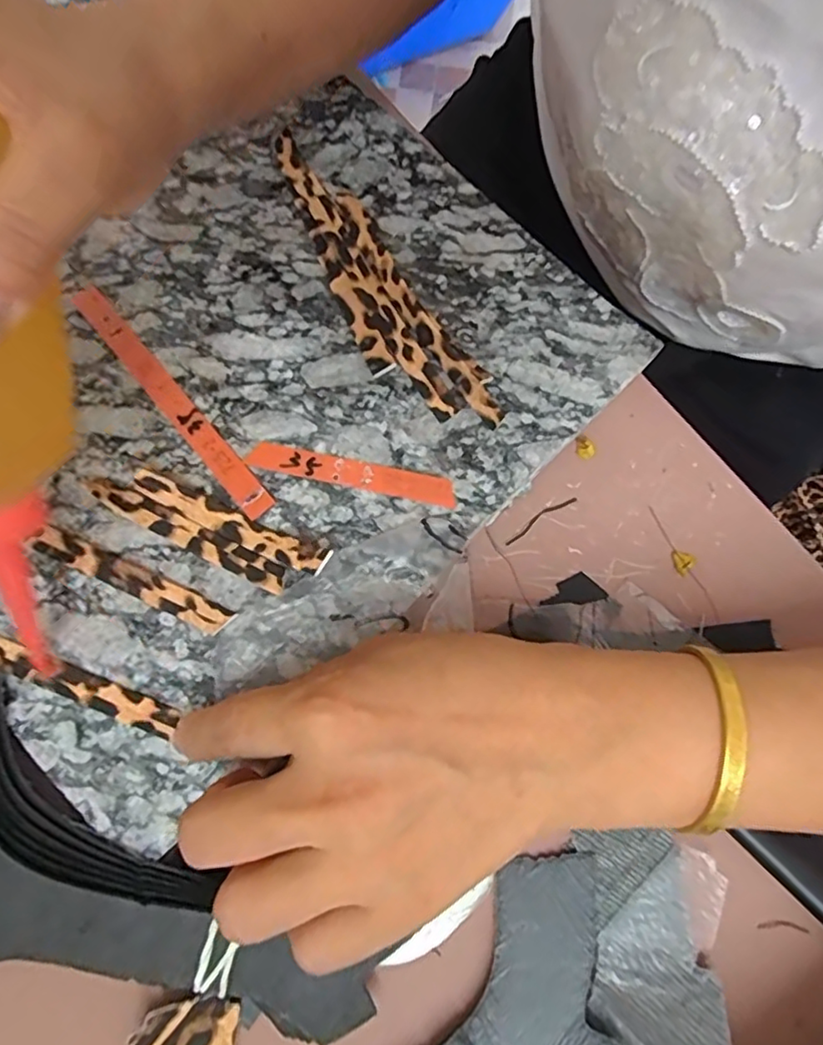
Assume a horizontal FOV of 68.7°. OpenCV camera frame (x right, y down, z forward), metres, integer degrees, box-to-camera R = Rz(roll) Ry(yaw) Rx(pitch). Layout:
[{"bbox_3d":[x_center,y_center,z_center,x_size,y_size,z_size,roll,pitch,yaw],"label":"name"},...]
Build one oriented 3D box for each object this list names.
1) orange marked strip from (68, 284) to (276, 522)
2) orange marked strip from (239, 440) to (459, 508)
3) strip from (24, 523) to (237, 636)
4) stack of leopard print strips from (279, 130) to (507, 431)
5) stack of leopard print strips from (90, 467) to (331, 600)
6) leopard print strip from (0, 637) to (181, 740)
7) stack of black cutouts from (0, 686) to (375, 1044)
[{"bbox_3d":[-0.102,-0.053,0.254,0.012,0.004,0.131,-39,79,-15],"label":"orange marked strip"},{"bbox_3d":[-0.024,-0.021,0.248,0.085,0.004,0.011,12,76,2],"label":"orange marked strip"},{"bbox_3d":[-0.109,0.022,0.234,0.084,0.004,0.011,25,83,3],"label":"strip"},{"bbox_3d":[-0.019,-0.105,0.266,0.038,0.012,0.162,-32,79,-9],"label":"stack of leopard print strips"},{"bbox_3d":[-0.080,0.002,0.235,0.097,0.013,0.022,25,76,5],"label":"stack of leopard print strips"},{"bbox_3d":[-0.127,0.060,0.224,0.085,0.004,0.012,20,77,4],"label":"leopard print strip"},{"bbox_3d":[-0.109,0.130,0.204,0.190,0.013,0.079,27,76,5],"label":"stack of black cutouts"}]

